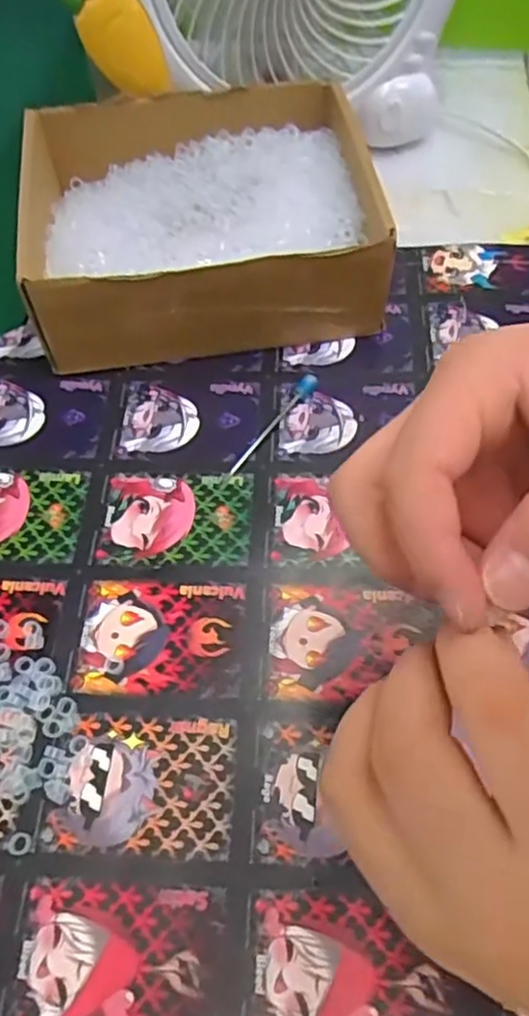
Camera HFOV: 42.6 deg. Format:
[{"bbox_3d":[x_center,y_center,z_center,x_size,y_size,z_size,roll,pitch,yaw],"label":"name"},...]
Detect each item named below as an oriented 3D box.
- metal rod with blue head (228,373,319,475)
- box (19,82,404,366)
[{"bbox_3d":[0.005,-0.048,0.389,0.009,0.008,0.080,31,65,18],"label":"metal rod with blue head"},{"bbox_3d":[-0.039,-0.182,0.433,0.200,0.072,0.168,-8,60,-3],"label":"box"}]

